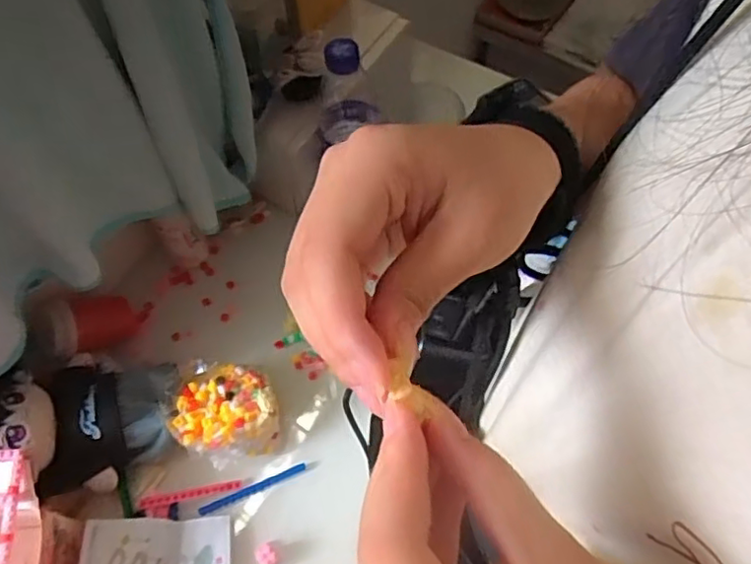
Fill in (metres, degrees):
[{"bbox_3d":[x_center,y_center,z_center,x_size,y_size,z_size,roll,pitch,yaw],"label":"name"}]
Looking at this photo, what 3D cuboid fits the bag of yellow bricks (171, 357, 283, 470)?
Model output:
[{"bbox_3d":[-0.139,0.124,0.578,0.093,0.052,0.093,-17,61,-9],"label":"bag of yellow bricks"}]

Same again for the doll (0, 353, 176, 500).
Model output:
[{"bbox_3d":[-0.294,0.124,0.546,0.209,0.099,0.125,-10,60,-6],"label":"doll"}]

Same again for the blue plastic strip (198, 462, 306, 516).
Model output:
[{"bbox_3d":[-0.113,0.191,0.570,0.100,0.010,0.009,-23,62,-12],"label":"blue plastic strip"}]

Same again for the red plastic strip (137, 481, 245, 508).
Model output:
[{"bbox_3d":[-0.167,0.192,0.558,0.090,0.009,0.010,-6,59,-18],"label":"red plastic strip"}]

